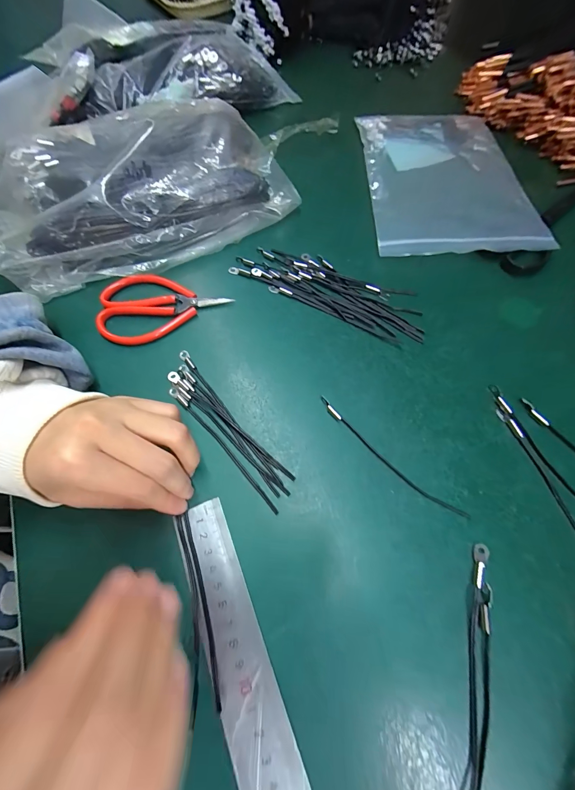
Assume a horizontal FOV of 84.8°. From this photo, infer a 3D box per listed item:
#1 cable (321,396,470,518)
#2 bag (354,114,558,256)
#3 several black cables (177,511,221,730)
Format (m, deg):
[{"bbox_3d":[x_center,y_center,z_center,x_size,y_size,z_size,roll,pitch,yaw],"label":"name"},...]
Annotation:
[{"bbox_3d":[0.069,0.042,0.220,0.122,0.004,0.010,40,73,18],"label":"cable"},{"bbox_3d":[0.163,-0.232,0.335,0.152,0.013,0.225,-1,65,2],"label":"bag"},{"bbox_3d":[-0.055,0.122,0.186,0.016,0.006,0.101,-17,63,-5],"label":"several black cables"}]

